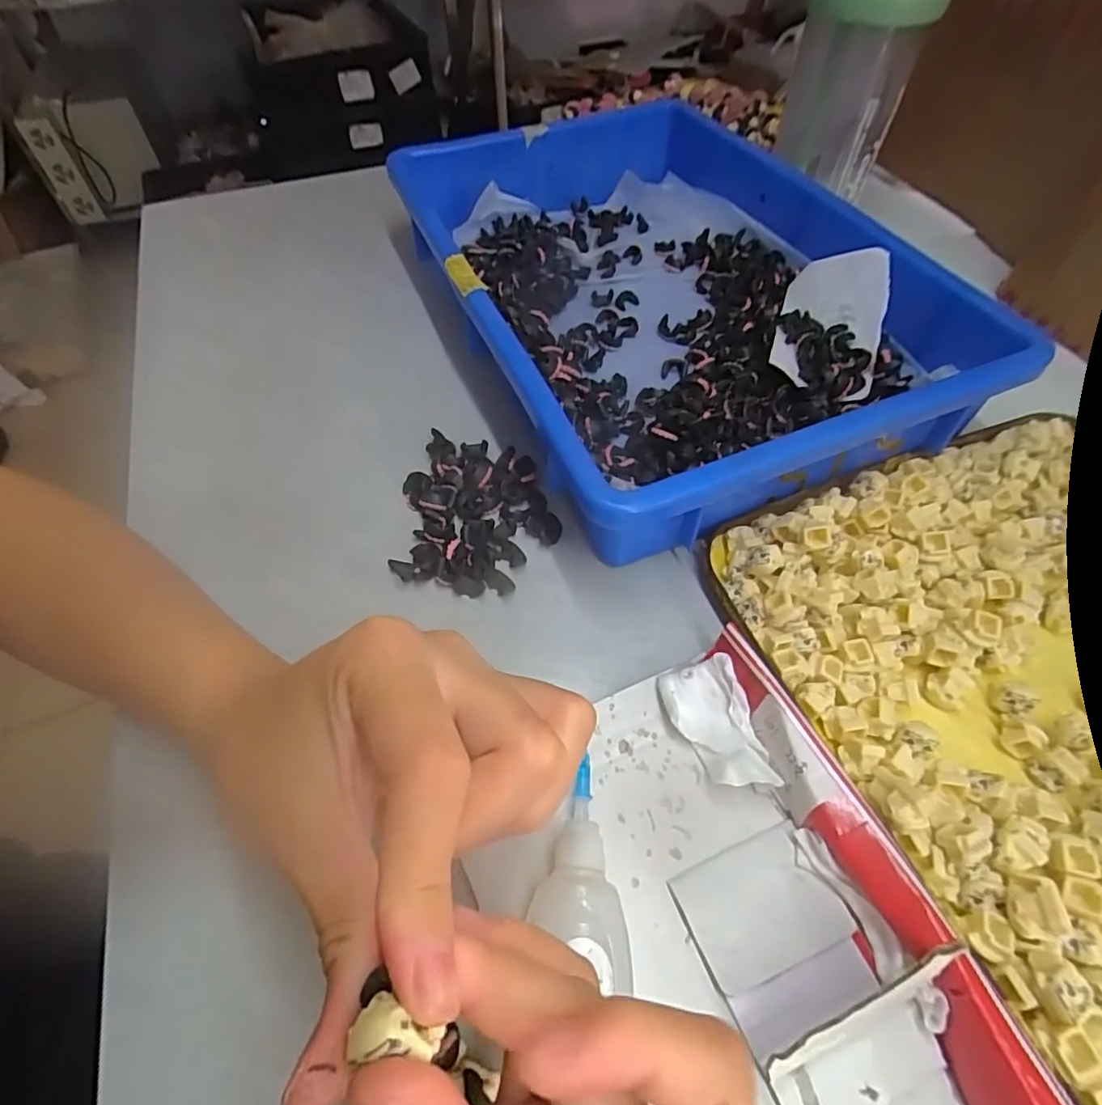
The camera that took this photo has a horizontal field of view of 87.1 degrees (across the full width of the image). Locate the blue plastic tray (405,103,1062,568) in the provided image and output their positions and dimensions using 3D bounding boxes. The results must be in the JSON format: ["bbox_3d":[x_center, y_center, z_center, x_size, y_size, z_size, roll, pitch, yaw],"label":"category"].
[{"bbox_3d":[0.061,-0.174,0.365,0.246,0.056,0.364,-20,56,-13],"label":"blue plastic tray"}]

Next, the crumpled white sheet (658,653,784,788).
[{"bbox_3d":[0.065,0.069,0.230,0.030,0.016,0.052,-12,55,-8],"label":"crumpled white sheet"}]

